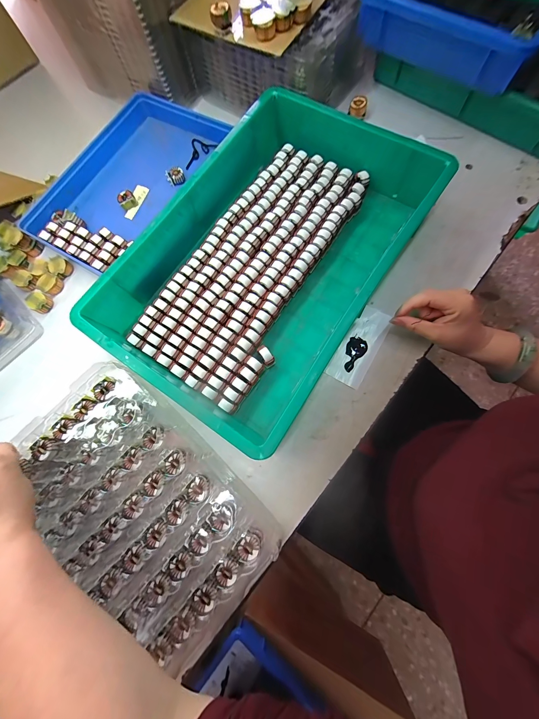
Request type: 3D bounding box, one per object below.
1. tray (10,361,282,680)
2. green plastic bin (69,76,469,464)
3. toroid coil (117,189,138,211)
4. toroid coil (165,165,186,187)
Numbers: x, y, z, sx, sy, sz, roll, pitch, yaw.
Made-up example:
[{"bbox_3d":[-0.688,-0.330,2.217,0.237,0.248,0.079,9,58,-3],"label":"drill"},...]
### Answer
[{"bbox_3d":[-0.156,0.164,0.308,0.297,0.033,0.200,43,81,9],"label":"tray"},{"bbox_3d":[-0.006,-0.145,0.360,0.287,0.072,0.426,33,80,11],"label":"green plastic bin"},{"bbox_3d":[-0.230,-0.257,0.441,0.027,0.015,0.025,-34,76,-5],"label":"toroid coil"},{"bbox_3d":[-0.154,-0.300,0.448,0.028,0.015,0.029,-1,76,4],"label":"toroid coil"}]

